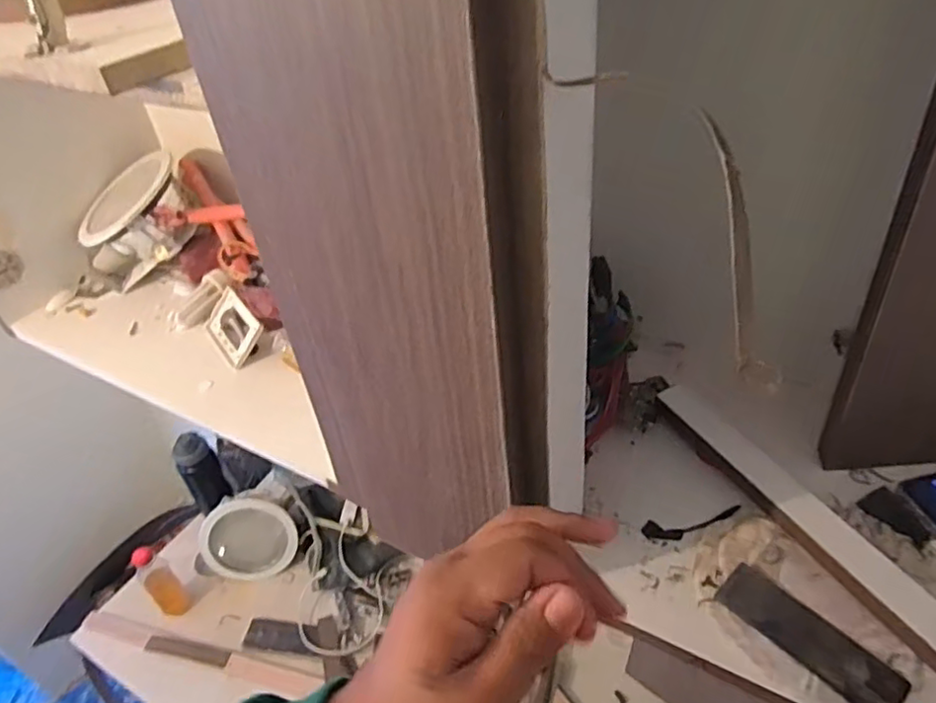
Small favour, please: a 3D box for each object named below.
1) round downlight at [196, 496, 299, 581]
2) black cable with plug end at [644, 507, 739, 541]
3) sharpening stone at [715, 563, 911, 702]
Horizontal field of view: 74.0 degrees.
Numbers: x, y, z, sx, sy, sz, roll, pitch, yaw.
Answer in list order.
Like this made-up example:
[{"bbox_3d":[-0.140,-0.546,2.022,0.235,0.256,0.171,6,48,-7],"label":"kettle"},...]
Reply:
[{"bbox_3d":[-0.442,0.384,1.252,0.185,0.164,0.051,18,-3,-19],"label":"round downlight"},{"bbox_3d":[0.205,0.159,0.567,0.089,0.008,0.023,-7,40,0],"label":"black cable with plug end"},{"bbox_3d":[0.262,0.221,0.481,0.041,0.009,0.133,-31,46,-26],"label":"sharpening stone"}]

